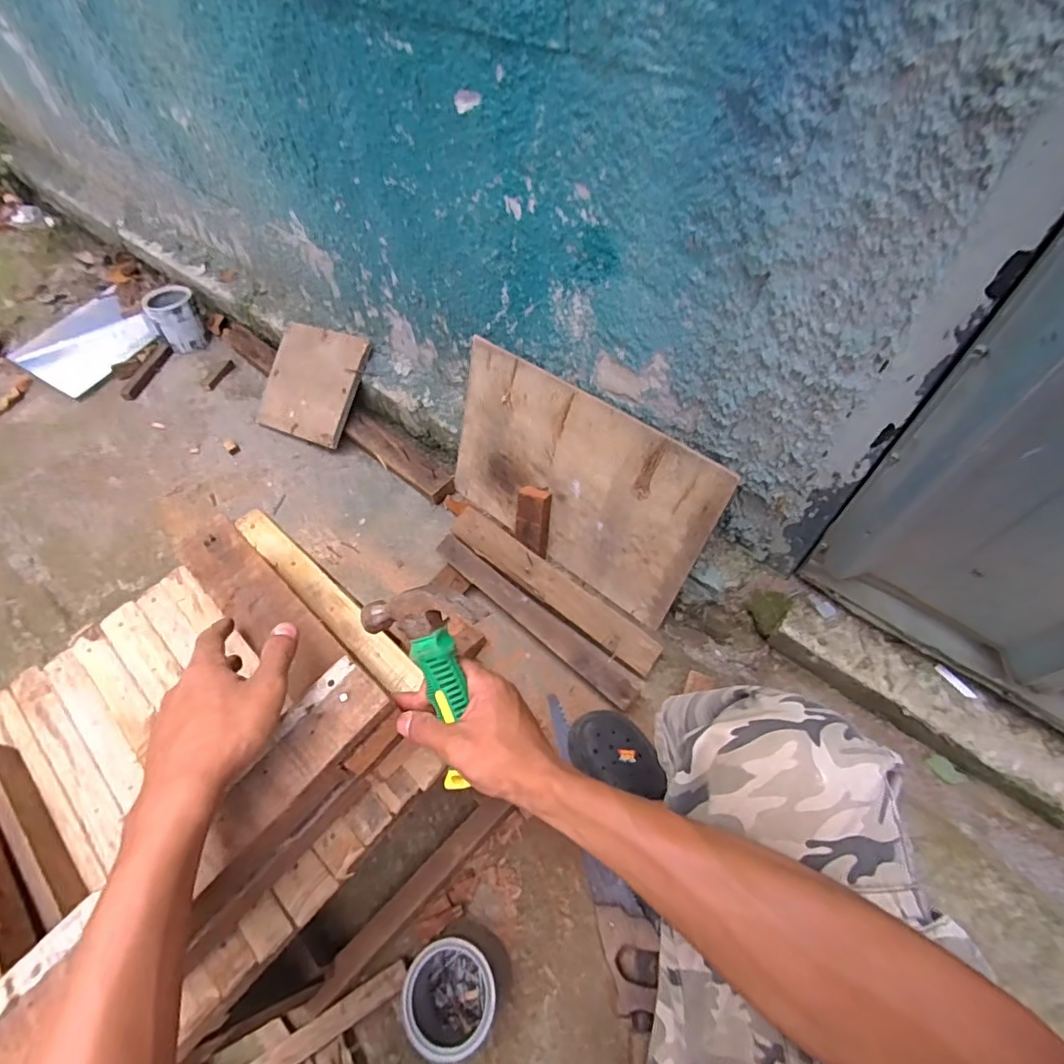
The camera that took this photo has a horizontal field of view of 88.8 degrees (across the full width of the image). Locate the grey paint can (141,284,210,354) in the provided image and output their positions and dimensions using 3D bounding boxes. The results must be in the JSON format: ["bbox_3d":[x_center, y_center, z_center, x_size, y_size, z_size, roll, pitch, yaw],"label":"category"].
[{"bbox_3d":[-0.918,-0.558,1.412,0.112,0.117,0.114,-17,60,-5],"label":"grey paint can"}]

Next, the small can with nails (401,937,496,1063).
[{"bbox_3d":[-0.097,0.569,0.674,0.111,0.133,0.106,-2,60,4],"label":"small can with nails"}]

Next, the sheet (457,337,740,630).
[{"bbox_3d":[0.063,-0.085,0.944,0.492,0.333,0.014,35,43,22],"label":"sheet"}]

